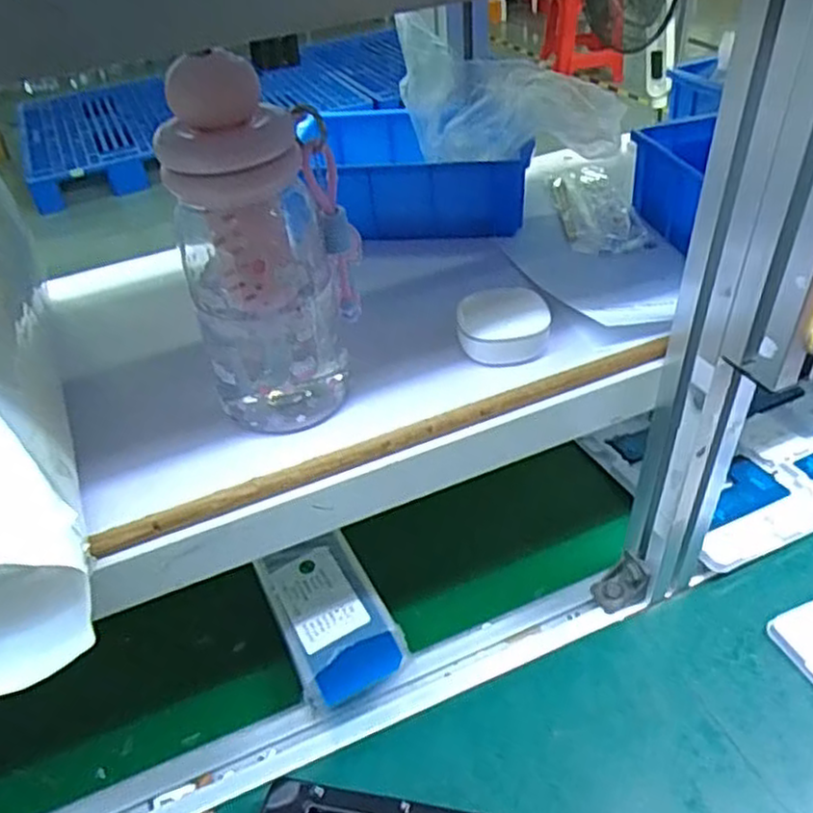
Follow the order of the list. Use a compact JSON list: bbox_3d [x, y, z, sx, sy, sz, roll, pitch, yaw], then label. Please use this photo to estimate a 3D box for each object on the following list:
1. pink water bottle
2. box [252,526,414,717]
[{"bbox_3d":[-0.070,-0.074,0.373,0.089,0.175,0.062,-12,41,-7],"label":"pink water bottle"},{"bbox_3d":[-0.058,0.164,0.550,0.082,0.055,0.127,-19,44,-16],"label":"box"}]

